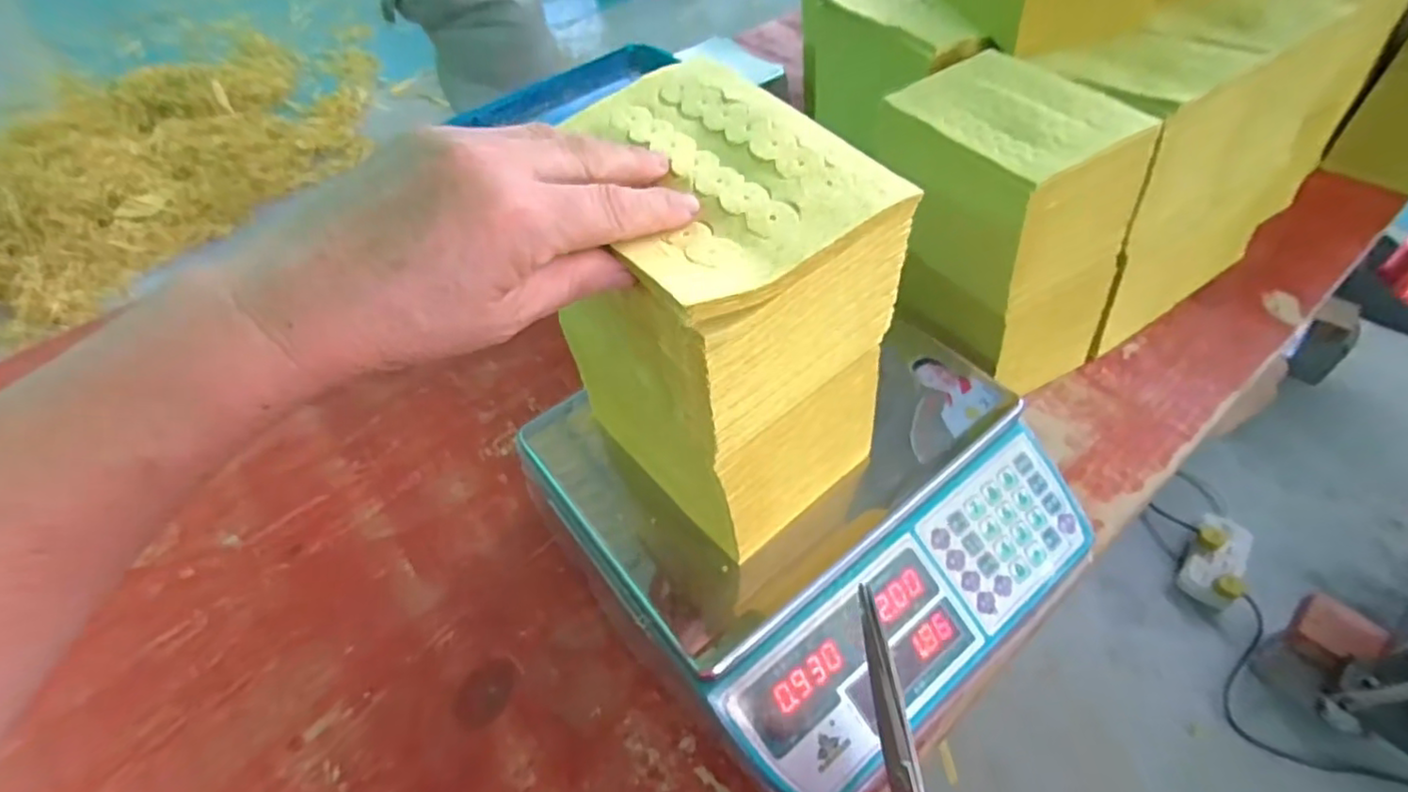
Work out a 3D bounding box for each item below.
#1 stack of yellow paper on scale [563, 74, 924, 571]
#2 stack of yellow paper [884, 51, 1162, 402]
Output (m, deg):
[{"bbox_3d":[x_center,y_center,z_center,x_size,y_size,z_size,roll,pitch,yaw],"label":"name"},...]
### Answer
[{"bbox_3d":[0.009,-0.040,0.368,0.122,0.211,0.152,-32,54,-19],"label":"stack of yellow paper on scale"},{"bbox_3d":[0.248,-0.135,0.559,0.121,0.231,0.179,-28,55,-17],"label":"stack of yellow paper"}]

